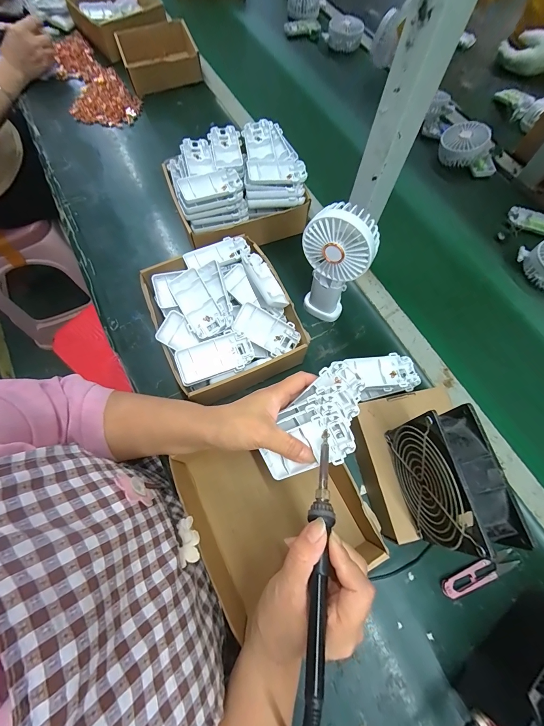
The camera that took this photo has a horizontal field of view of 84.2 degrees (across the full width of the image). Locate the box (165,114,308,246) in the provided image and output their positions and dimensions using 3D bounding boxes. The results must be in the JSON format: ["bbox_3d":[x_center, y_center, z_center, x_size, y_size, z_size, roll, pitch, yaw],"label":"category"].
[{"bbox_3d":[-0.058,-0.293,0.524,0.214,0.101,0.195,-23,71,-8],"label":"box"}]

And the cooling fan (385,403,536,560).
[{"bbox_3d":[0.171,0.115,0.303,0.046,0.114,0.119,-11,70,-4],"label":"cooling fan"}]

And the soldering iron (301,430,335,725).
[{"bbox_3d":[0.038,0.157,0.242,0.019,0.019,0.214,9,57,2],"label":"soldering iron"}]

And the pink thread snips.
[{"bbox_3d":[0.254,0.256,0.365,0.102,0.007,0.025,-20,70,-9],"label":"pink thread snips"}]

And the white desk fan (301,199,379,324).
[{"bbox_3d":[0.083,-0.130,0.415,0.089,0.192,0.050,26,70,8],"label":"white desk fan"}]

